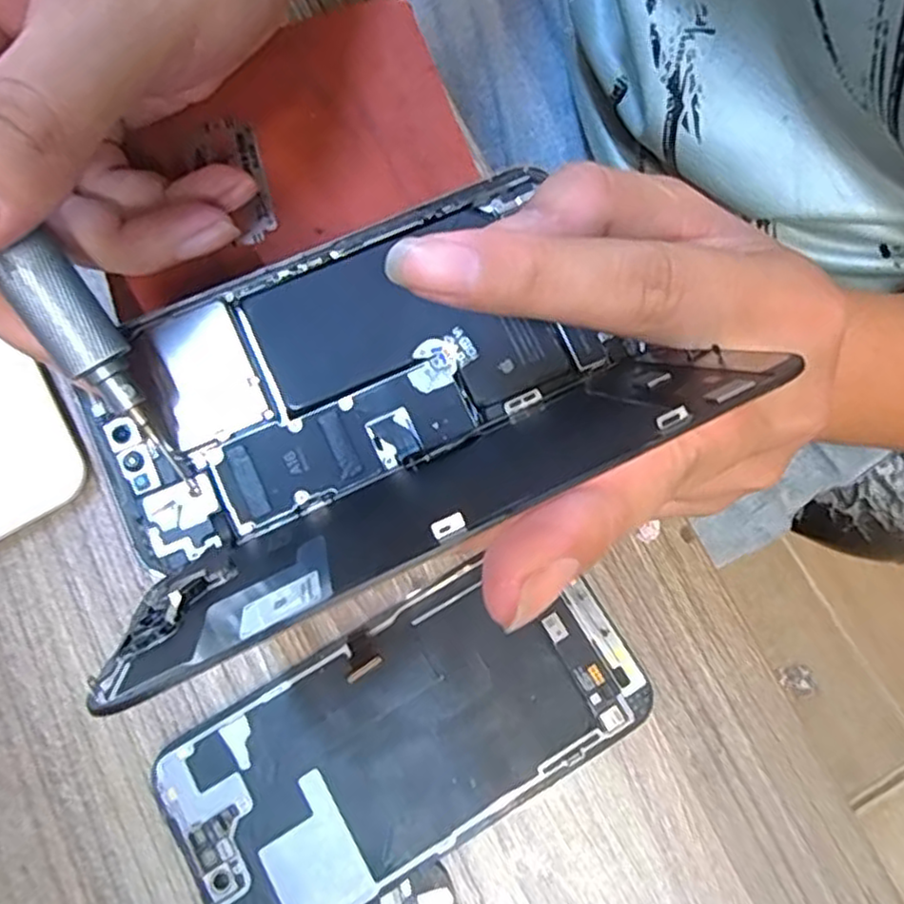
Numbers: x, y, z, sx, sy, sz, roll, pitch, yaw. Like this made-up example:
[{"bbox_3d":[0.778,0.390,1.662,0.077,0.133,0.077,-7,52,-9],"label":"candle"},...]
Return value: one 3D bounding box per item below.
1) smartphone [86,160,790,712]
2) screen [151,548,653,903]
[{"bbox_3d":[-0.023,-0.018,0.163,0.135,0.061,0.093,-25,79,-5],"label":"smartphone"},{"bbox_3d":[-0.014,0.085,0.213,0.140,0.007,0.068,-31,80,-6],"label":"screen"}]

